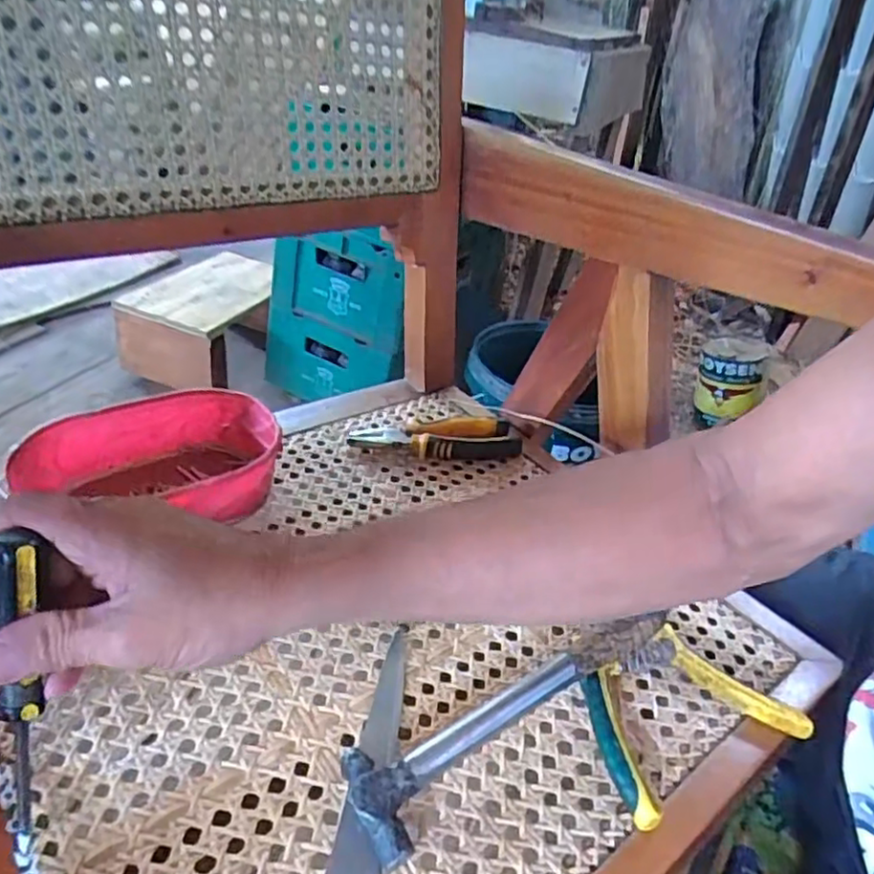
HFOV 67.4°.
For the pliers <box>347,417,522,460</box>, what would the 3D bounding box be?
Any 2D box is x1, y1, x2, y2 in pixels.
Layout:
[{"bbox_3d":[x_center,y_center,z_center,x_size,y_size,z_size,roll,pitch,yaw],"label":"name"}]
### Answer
[{"bbox_3d":[-0.001,-0.001,0.638,0.162,0.020,0.057,3,35,-5],"label":"pliers"}]

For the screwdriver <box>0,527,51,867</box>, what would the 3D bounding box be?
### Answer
[{"bbox_3d":[-0.187,0.121,0.294,0.022,0.163,0.019,10,19,5],"label":"screwdriver"}]

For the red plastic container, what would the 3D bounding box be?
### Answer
[{"bbox_3d":[-0.217,0.027,0.518,0.184,0.058,0.122,-21,44,-33],"label":"red plastic container"}]

